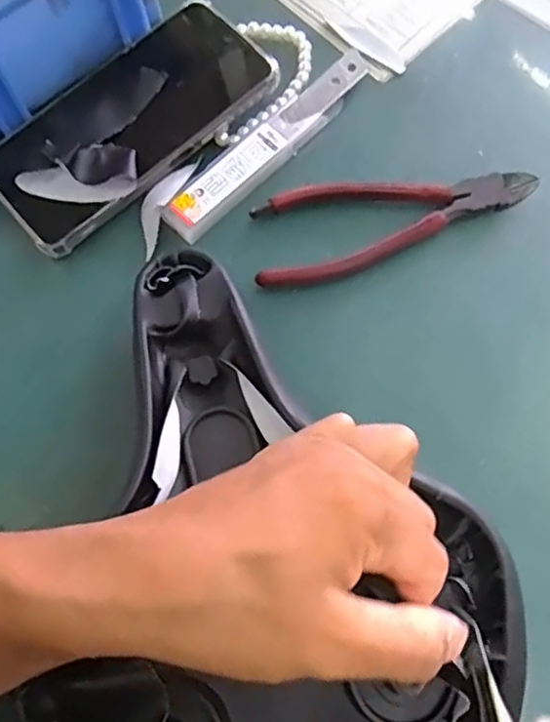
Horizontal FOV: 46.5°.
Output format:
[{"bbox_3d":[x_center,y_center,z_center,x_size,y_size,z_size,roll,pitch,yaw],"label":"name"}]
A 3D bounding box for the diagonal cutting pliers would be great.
[{"bbox_3d":[0.066,-0.075,0.346,0.154,0.012,0.051,-10,73,-1],"label":"diagonal cutting pliers"}]

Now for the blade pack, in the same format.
[{"bbox_3d":[-0.001,-0.124,0.362,0.027,0.013,0.153,41,79,13],"label":"blade pack"}]

